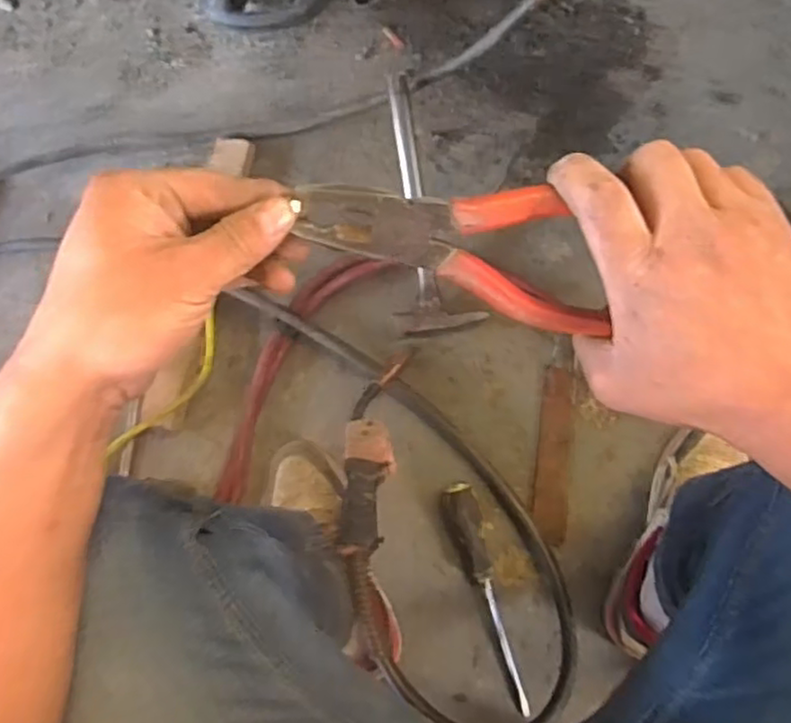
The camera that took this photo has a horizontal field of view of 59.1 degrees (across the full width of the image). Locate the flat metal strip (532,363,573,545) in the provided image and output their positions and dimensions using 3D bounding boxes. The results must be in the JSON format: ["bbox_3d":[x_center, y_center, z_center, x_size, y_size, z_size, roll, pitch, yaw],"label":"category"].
[{"bbox_3d":[0.186,0.107,0.810,0.039,0.011,0.201,6,81,5],"label":"flat metal strip"}]

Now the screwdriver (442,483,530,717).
[{"bbox_3d":[0.099,0.268,0.792,0.043,0.030,0.261,-13,80,2],"label":"screwdriver"}]

